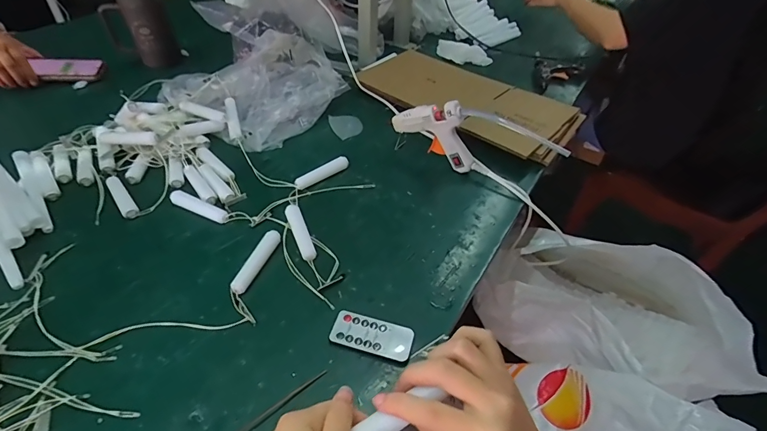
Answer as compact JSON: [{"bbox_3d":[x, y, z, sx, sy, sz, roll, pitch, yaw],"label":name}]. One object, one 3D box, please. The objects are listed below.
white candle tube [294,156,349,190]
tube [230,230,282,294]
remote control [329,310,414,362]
[{"bbox_3d":[-0.092,-0.065,0.590,0.088,0.015,0.020,-30,54,-28],"label":"white candle tube"},{"bbox_3d":[-0.151,0.054,0.469,0.019,0.017,0.089,16,47,13],"label":"tube"},{"bbox_3d":[-0.012,0.125,0.411,0.083,0.006,0.039,14,47,10],"label":"remote control"}]

